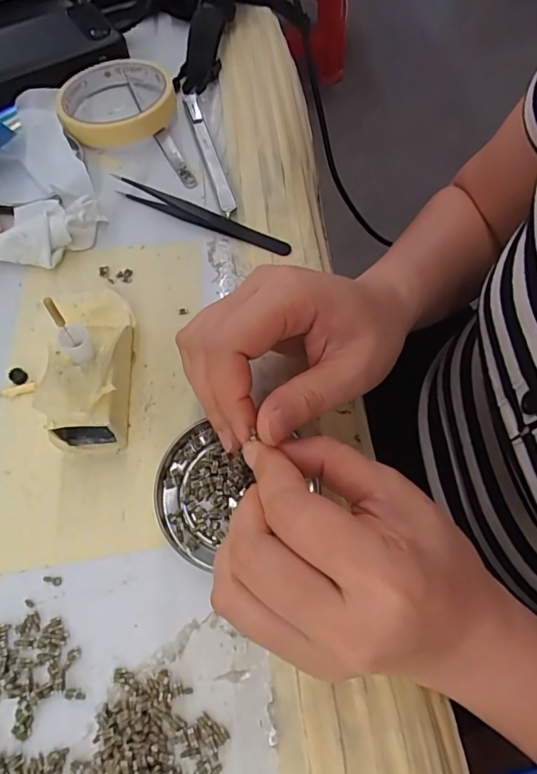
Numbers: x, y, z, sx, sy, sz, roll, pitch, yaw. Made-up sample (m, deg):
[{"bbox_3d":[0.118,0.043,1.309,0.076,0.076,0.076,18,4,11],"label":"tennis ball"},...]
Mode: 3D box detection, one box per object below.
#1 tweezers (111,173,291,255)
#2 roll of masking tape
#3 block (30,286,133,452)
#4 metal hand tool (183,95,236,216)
[{"bbox_3d":[-0.045,-0.116,0.319,0.128,0.012,0.011,22,65,9],"label":"tweezers"},{"bbox_3d":[-0.117,-0.222,0.362,0.086,0.020,0.086,1,64,-1],"label":"roll of masking tape"},{"bbox_3d":[-0.091,-0.011,0.247,0.040,0.048,0.080,-4,64,-4],"label":"block"},{"bbox_3d":[-0.045,-0.176,0.348,0.011,0.004,0.136,-15,65,-9],"label":"metal hand tool"}]

